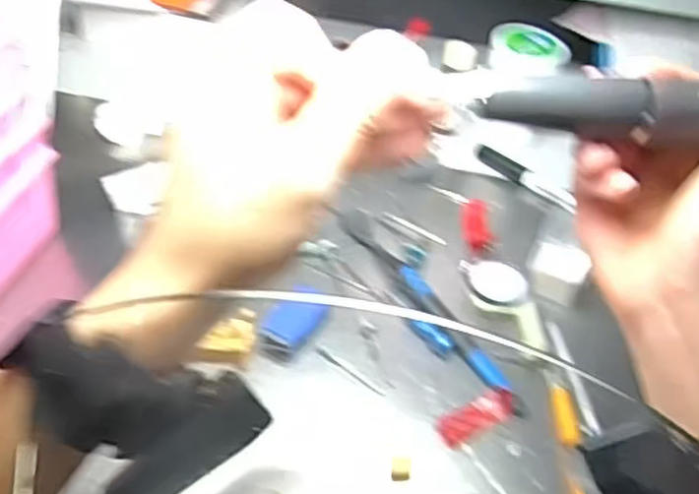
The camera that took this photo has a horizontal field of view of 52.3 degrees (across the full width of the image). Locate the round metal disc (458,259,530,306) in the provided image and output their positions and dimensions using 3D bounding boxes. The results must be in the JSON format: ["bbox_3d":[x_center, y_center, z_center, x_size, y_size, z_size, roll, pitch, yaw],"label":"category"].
[{"bbox_3d":[0.094,0.023,0.459,0.035,0.007,0.042,-7,45,-14],"label":"round metal disc"}]

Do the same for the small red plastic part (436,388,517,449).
[{"bbox_3d":[0.069,0.091,0.386,0.050,0.004,0.018,-21,50,-26],"label":"small red plastic part"}]

